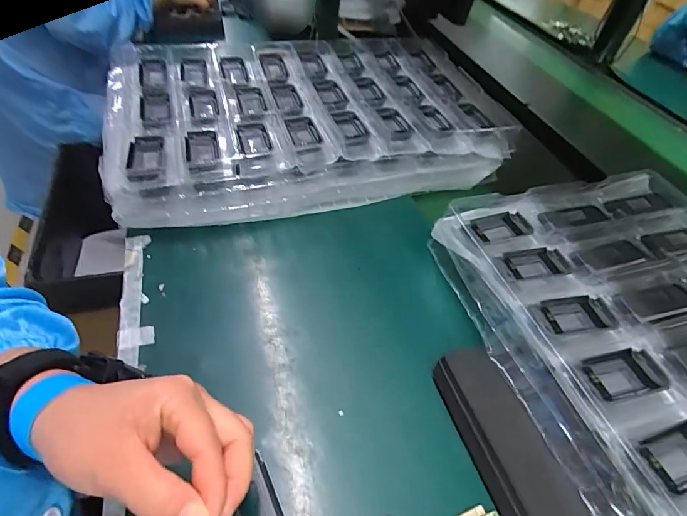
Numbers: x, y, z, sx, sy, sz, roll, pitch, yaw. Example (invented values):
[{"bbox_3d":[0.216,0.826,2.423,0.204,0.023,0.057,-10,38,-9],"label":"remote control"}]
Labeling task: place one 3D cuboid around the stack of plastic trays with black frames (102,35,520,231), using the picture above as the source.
[{"bbox_3d":[-0.048,-0.197,0.594,0.513,0.109,0.309,-10,50,-14],"label":"stack of plastic trays with black frames"}]

